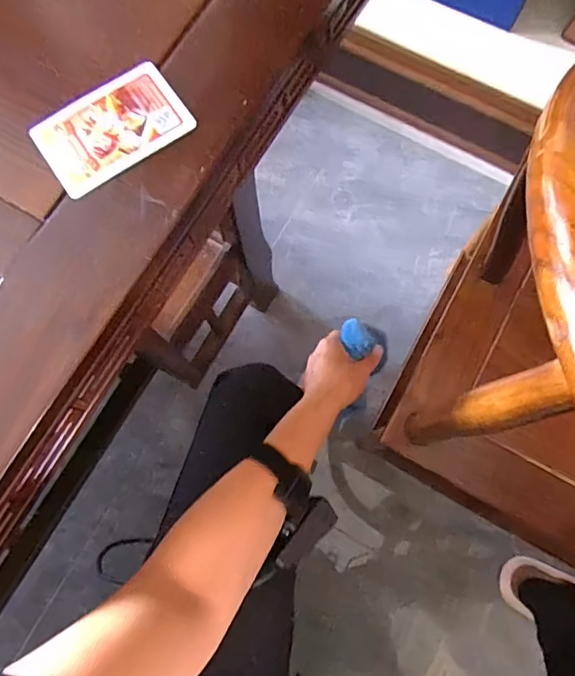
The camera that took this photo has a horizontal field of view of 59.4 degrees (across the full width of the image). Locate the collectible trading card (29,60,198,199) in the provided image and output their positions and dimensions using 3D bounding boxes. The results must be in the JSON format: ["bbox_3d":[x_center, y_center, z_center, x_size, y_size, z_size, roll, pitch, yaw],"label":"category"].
[{"bbox_3d":[-0.108,-0.130,0.311,0.088,0.005,0.059,-35,79,-7],"label":"collectible trading card"}]

